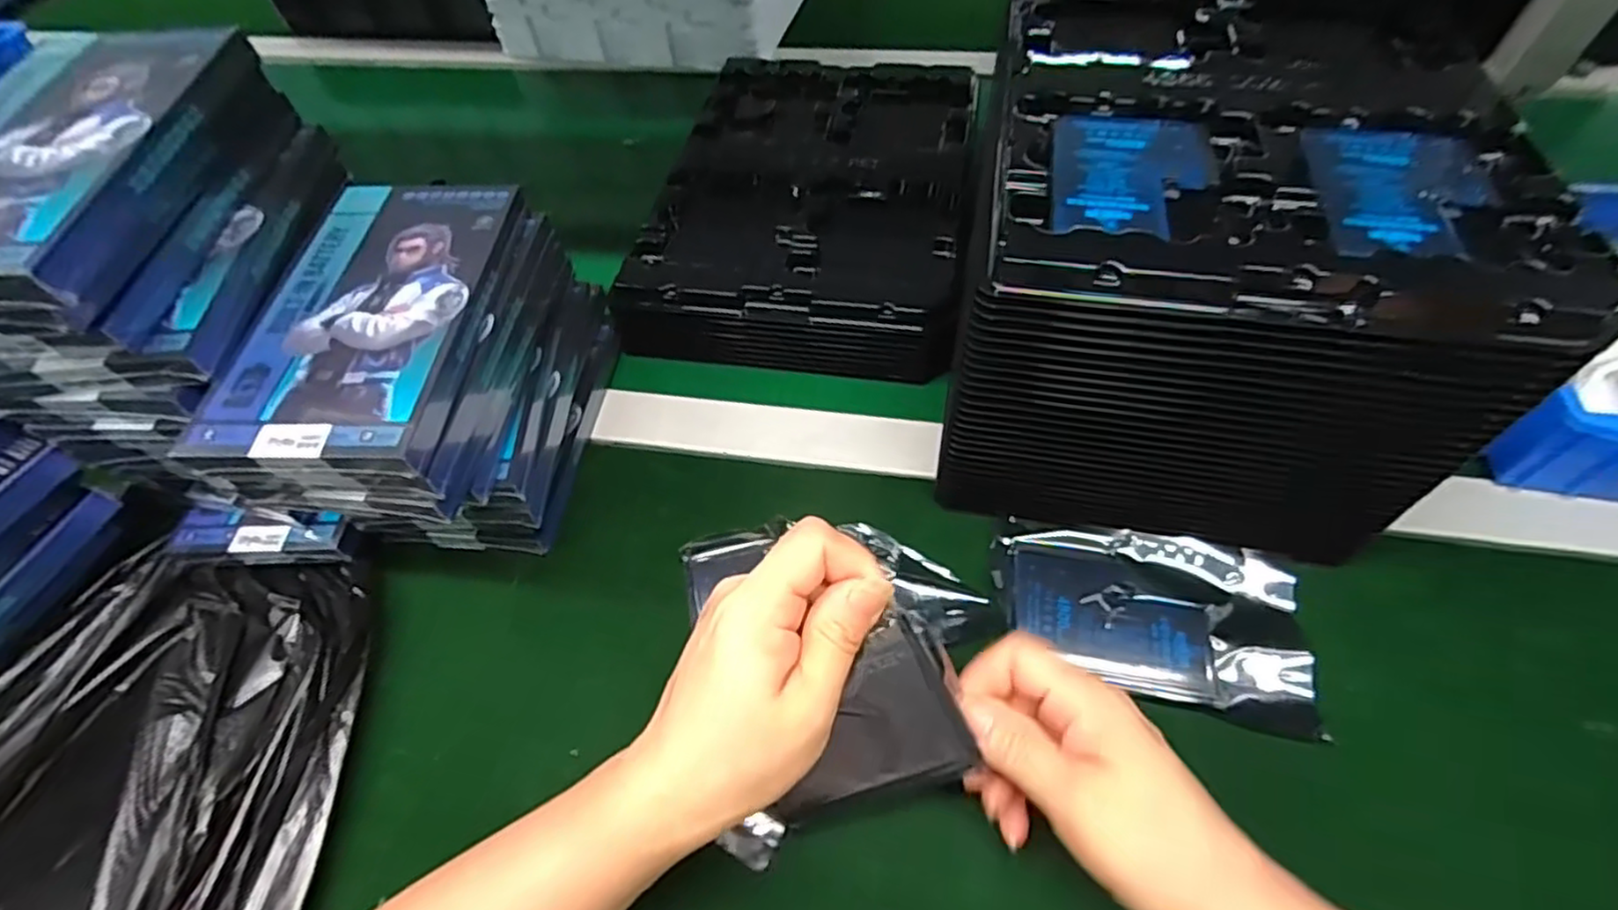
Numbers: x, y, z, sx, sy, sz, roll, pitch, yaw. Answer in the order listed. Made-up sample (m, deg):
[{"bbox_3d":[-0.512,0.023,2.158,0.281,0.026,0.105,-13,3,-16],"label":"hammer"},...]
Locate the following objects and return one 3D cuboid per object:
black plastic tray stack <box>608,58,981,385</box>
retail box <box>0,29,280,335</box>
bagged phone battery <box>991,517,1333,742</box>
[{"bbox_3d":[0.006,-0.183,0.507,0.214,0.051,0.299,8,56,10],"label":"black plastic tray stack"},{"bbox_3d":[-0.312,-0.122,0.290,0.098,0.034,0.169,5,58,-1],"label":"retail box"},{"bbox_3d":[0.164,0.075,0.338,0.142,0.010,0.082,13,57,13],"label":"bagged phone battery"}]

